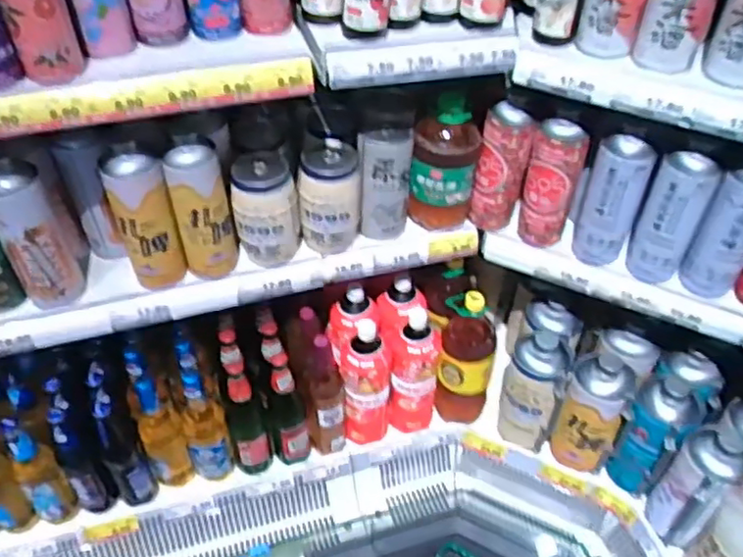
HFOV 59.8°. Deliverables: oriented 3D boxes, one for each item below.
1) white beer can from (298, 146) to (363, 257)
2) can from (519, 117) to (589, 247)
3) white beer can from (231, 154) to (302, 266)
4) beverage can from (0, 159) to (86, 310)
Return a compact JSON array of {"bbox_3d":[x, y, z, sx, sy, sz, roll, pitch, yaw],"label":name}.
[{"bbox_3d":[-0.066,-0.128,1.044,0.096,0.154,0.096,4,44,3],"label":"white beer can"},{"bbox_3d":[0.291,-0.156,1.041,0.077,0.228,0.063,18,46,17],"label":"can"},{"bbox_3d":[-0.161,-0.097,1.004,0.096,0.172,0.089,1,44,-1],"label":"white beer can"},{"bbox_3d":[-0.488,-0.067,0.928,0.085,0.227,0.091,-22,48,-22],"label":"beverage can"}]

